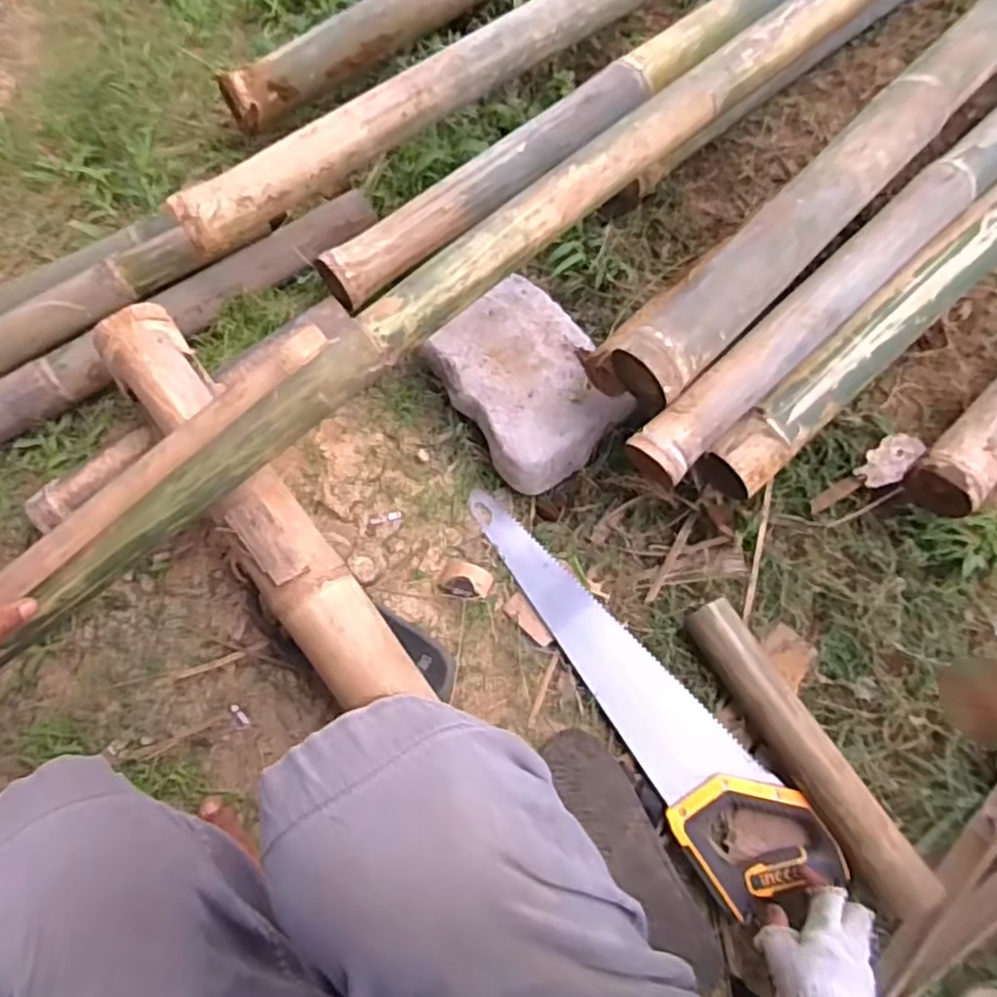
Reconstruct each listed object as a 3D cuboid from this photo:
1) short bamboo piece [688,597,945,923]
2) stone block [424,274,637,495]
[{"bbox_3d":[0.325,0.264,0.742,0.066,0.047,0.351,-27,73,-7],"label":"short bamboo piece"},{"bbox_3d":[0.032,-0.153,0.905,0.186,0.083,0.261,-34,74,-9],"label":"stone block"}]

